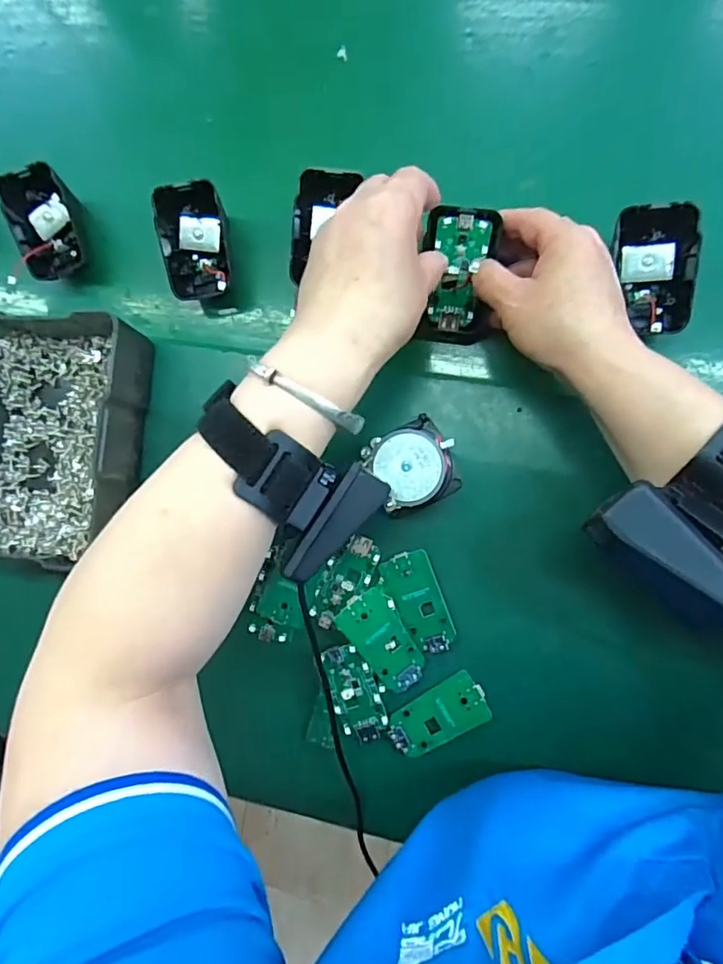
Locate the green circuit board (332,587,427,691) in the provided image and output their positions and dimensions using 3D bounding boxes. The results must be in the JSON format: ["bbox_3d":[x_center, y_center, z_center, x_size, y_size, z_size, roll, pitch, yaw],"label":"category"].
[{"bbox_3d":[0.014,0.097,0.327,0.033,0.004,0.064,-37,98,-9],"label":"green circuit board"}]

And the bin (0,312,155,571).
[{"bbox_3d":[-0.204,-0.028,0.352,0.123,0.051,0.160,3,89,9],"label":"bin"}]

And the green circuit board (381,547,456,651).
[{"bbox_3d":[0.036,0.076,0.331,0.032,0.008,0.063,-23,85,7],"label":"green circuit board"}]

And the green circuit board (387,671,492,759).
[{"bbox_3d":[0.047,0.147,0.330,0.062,0.004,0.033,-31,84,6],"label":"green circuit board"}]

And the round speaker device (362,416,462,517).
[{"bbox_3d":[0.031,-0.011,0.322,0.049,0.035,0.050,-27,84,7],"label":"round speaker device"}]

